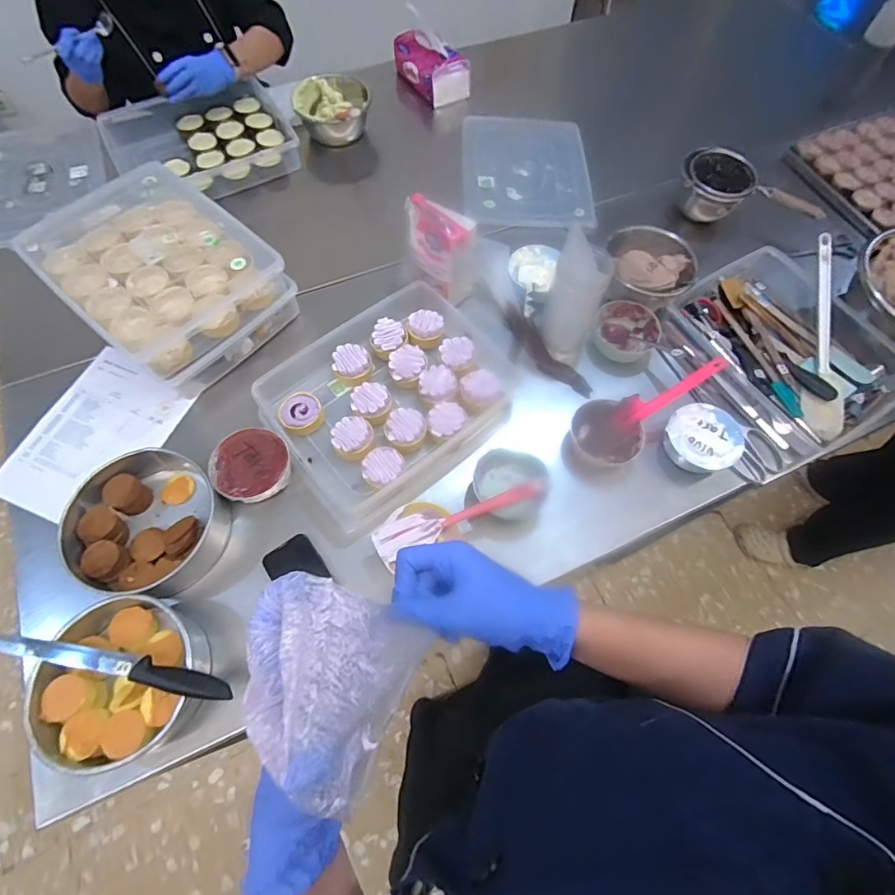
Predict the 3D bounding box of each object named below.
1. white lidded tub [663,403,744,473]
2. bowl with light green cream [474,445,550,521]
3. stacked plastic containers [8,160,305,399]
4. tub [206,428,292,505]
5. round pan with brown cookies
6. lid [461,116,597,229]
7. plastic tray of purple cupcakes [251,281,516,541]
[{"bbox_3d":[0.416,-0.016,0.756,0.111,0.049,0.114,1,65,-2],"label":"white lidded tub"},{"bbox_3d":[0.101,0.058,0.746,0.117,0.054,0.114,1,65,-2],"label":"bowl with light green cream"},{"bbox_3d":[-0.495,-0.297,0.815,0.362,0.123,0.280,39,70,14],"label":"stacked plastic containers"},{"bbox_3d":[-0.303,0.029,0.726,0.113,0.052,0.115,1,65,-2],"label":"tub"},{"bbox_3d":[-0.436,0.109,0.685,0.200,0.073,0.202,1,65,-2],"label":"round pan with brown cookies"},{"bbox_3d":[0.177,-0.630,1.050,0.274,0.030,0.365,0,65,-2],"label":"lid"},{"bbox_3d":[-0.091,-0.085,0.785,0.382,0.069,0.315,-34,71,-16],"label":"plastic tray of purple cupcakes"}]

